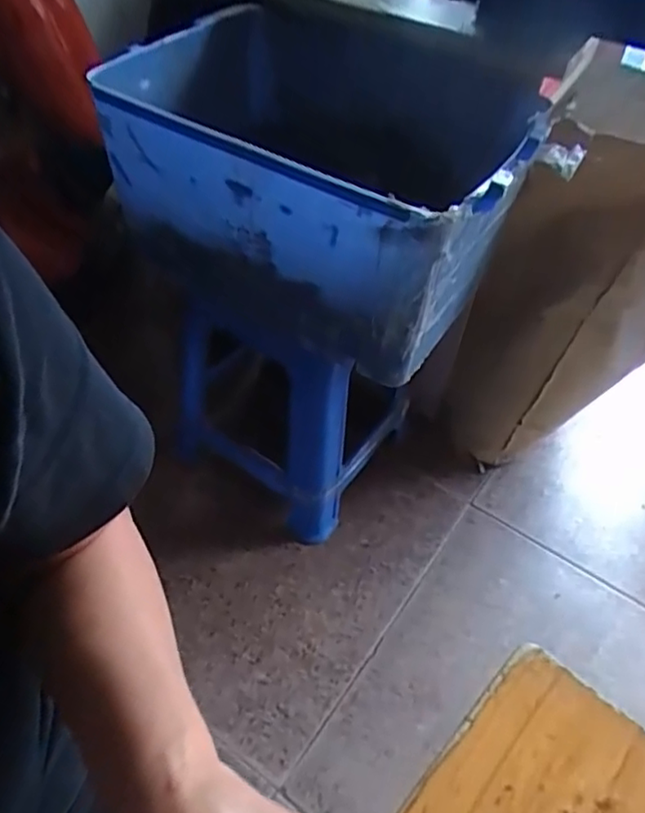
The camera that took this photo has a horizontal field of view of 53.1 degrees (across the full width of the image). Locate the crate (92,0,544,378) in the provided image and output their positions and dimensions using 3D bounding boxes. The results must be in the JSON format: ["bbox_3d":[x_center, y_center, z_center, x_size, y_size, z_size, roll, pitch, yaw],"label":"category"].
[{"bbox_3d":[-0.026,-0.283,0.838,0.501,0.318,0.335,26,52,18],"label":"crate"}]

